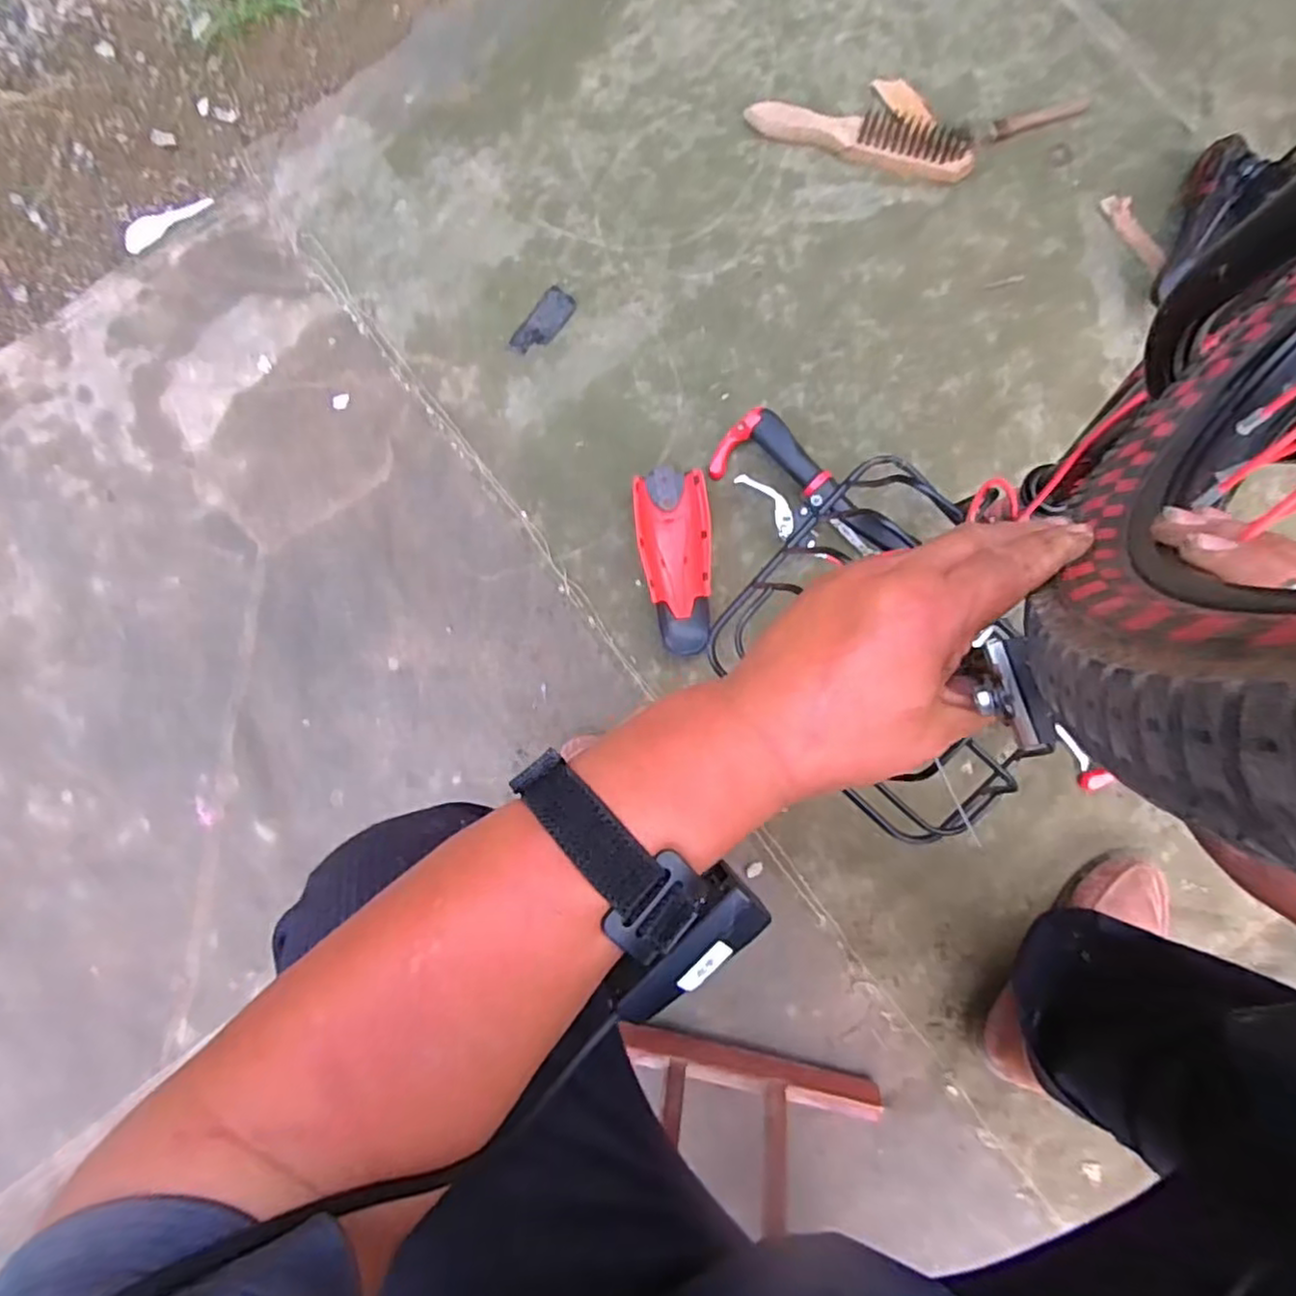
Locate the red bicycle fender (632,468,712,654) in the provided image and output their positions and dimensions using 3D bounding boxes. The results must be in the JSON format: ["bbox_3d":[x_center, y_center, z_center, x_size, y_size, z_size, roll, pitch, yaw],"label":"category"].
[{"bbox_3d":[0.034,-0.098,0.741,0.079,0.034,0.204,-8,87,0],"label":"red bicycle fender"}]

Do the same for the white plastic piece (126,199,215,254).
[{"bbox_3d":[-0.571,-0.508,0.795,0.111,0.010,0.034,-34,87,-1],"label":"white plastic piece"}]

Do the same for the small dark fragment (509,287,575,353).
[{"bbox_3d":[-0.119,-0.372,0.768,0.037,0.007,0.088,37,88,2],"label":"small dark fragment"}]

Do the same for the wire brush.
[{"bbox_3d":[0.245,-0.590,0.767,0.256,0.026,0.054,18,88,2],"label":"wire brush"}]

